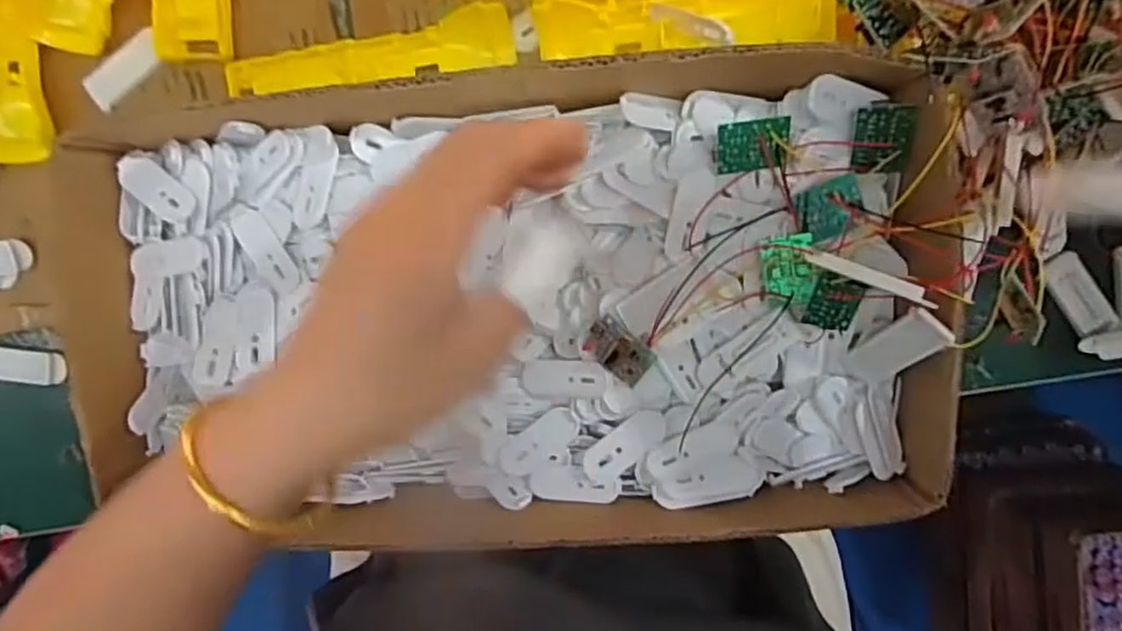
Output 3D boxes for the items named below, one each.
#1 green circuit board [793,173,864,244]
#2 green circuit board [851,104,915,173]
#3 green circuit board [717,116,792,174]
[{"bbox_3d":[0.131,-0.052,0.329,0.006,0.033,0.025,-13,84,-34],"label":"green circuit board"},{"bbox_3d":[0.153,-0.085,0.322,0.025,0.004,0.034,6,125,16],"label":"green circuit board"},{"bbox_3d":[0.094,-0.083,0.329,0.035,0.004,0.026,-7,125,5],"label":"green circuit board"}]

